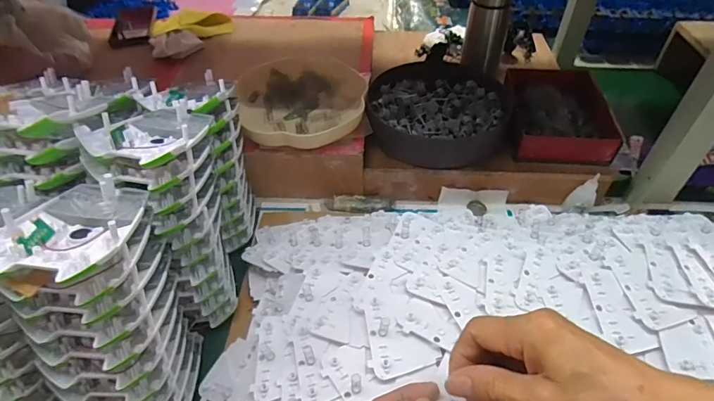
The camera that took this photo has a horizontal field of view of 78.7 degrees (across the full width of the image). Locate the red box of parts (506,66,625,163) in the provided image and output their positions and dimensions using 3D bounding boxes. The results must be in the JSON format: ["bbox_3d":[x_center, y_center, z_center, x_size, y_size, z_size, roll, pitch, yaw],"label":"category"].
[{"bbox_3d":[0.305,-0.138,0.651,0.149,0.048,0.180,2,47,2],"label":"red box of parts"}]

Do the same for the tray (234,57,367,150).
[{"bbox_3d":[-0.080,-0.153,0.664,0.191,0.041,0.202,0,47,0],"label":"tray"}]

